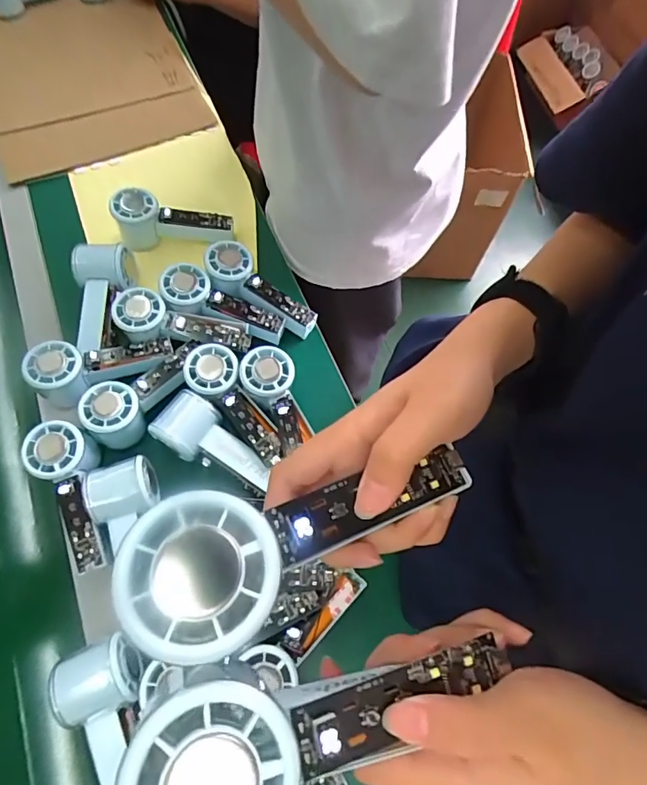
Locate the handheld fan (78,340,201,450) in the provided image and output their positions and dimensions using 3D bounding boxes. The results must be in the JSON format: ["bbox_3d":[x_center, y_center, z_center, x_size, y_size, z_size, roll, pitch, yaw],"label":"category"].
[{"bbox_3d":[-0.196,-0.007,0.524,0.057,0.052,0.149,36,69,13],"label":"handheld fan"}]

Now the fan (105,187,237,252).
[{"bbox_3d":[-0.195,-0.228,0.619,0.144,0.057,0.054,-6,66,-5],"label":"fan"}]

